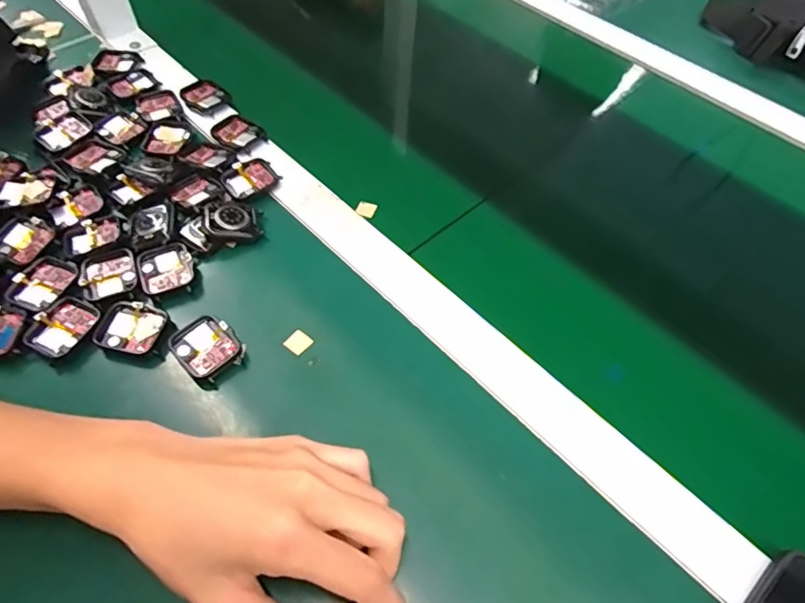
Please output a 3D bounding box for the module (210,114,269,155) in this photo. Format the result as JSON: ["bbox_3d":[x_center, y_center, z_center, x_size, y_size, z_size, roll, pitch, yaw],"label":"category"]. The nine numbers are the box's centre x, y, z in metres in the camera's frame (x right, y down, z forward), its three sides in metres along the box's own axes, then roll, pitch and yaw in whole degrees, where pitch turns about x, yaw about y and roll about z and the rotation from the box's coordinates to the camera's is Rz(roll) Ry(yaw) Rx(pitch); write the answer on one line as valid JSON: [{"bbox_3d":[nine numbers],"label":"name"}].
[{"bbox_3d":[-0.151,-0.156,0.464,0.045,0.005,0.040,28,59,14],"label":"module"}]

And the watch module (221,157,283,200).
[{"bbox_3d":[-0.132,-0.107,0.433,0.044,0.006,0.040,-32,64,-22],"label":"watch module"}]

